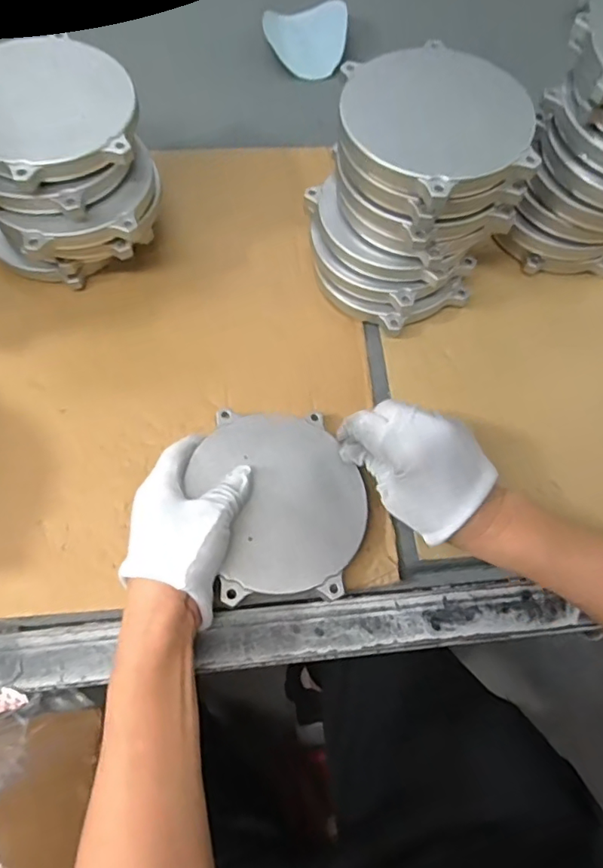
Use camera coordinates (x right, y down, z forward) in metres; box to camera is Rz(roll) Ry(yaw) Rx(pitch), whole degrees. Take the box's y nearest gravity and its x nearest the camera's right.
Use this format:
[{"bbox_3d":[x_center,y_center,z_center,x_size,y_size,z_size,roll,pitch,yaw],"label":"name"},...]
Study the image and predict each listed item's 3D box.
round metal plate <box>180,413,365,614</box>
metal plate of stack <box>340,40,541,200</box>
[{"bbox_3d":[-0.013,0.045,0.375,0.117,0.025,0.132,-4,65,-4],"label":"round metal plate"},{"bbox_3d":[0.095,-0.219,0.366,0.130,0.015,0.128,1,65,-2],"label":"metal plate of stack"}]

